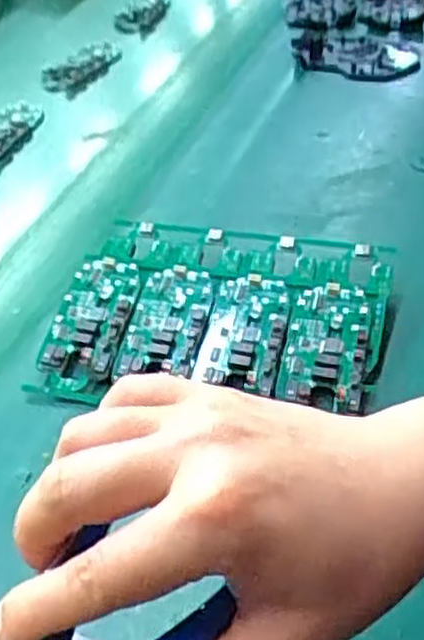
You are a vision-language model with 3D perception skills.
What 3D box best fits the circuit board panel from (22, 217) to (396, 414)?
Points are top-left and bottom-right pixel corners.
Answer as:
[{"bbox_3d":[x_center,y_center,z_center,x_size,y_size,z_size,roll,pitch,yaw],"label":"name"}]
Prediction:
[{"bbox_3d":[0.004,-0.002,0.481,0.196,0.030,0.144,7,45,14],"label":"circuit board panel"}]

